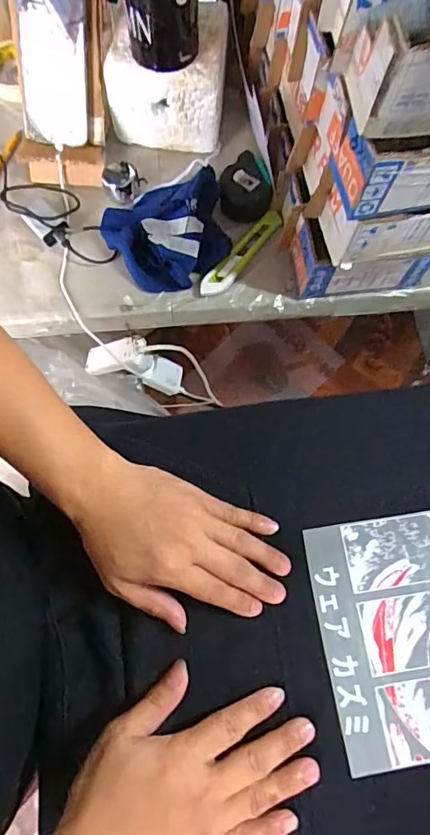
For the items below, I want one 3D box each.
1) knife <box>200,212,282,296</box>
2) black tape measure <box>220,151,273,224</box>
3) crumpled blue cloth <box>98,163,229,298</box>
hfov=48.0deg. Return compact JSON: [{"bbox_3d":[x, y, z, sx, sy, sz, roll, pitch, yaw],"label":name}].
[{"bbox_3d":[0.038,-0.212,0.614,0.027,0.016,0.161,36,75,8],"label":"knife"},{"bbox_3d":[0.039,-0.308,0.635,0.067,0.045,0.084,2,73,-2],"label":"black tape measure"},{"bbox_3d":[-0.053,-0.236,0.601,0.147,0.054,0.138,-32,77,-11],"label":"crumpled blue cloth"}]

